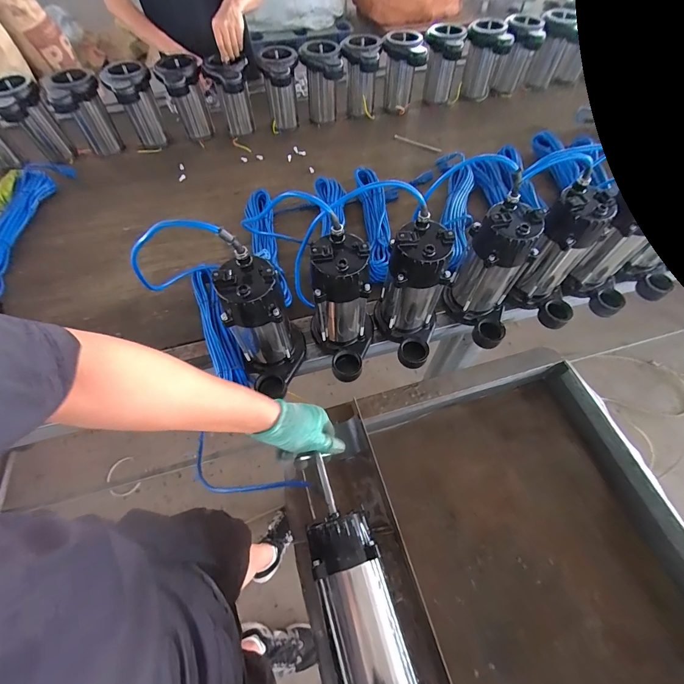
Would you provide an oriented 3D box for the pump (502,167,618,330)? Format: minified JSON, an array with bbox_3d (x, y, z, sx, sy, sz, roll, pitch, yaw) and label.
[{"bbox_3d":[0.401,-0.143,0.631,0.143,0.231,0.132,16,62,10],"label":"pump"}]

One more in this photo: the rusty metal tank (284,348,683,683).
[{"bbox_3d":[0.282,0.423,0.544,0.574,0.204,0.749,-16,61,-8],"label":"rusty metal tank"}]

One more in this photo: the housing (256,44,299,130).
[{"bbox_3d":[-0.183,-0.742,1.005,0.110,0.197,0.117,-8,60,-4],"label":"housing"}]

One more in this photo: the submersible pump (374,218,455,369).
[{"bbox_3d":[0.120,-0.069,0.588,0.110,0.235,0.134,10,61,6],"label":"submersible pump"}]

